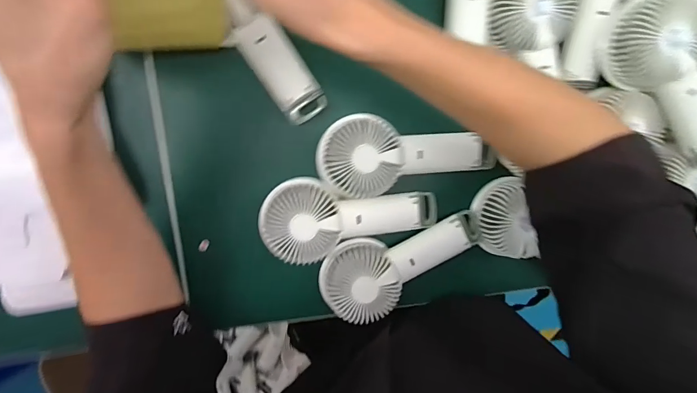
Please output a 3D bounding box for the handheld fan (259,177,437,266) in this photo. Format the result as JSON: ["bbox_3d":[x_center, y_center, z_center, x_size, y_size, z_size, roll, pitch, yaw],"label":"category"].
[{"bbox_3d":[0.001,0.027,0.409,0.183,0.040,0.082,2,98,-5],"label":"handheld fan"}]

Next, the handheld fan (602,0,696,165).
[{"bbox_3d":[0.323,-0.108,0.378,0.080,0.036,0.181,-25,100,-1],"label":"handheld fan"}]

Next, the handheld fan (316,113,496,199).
[{"bbox_3d":[0.062,-0.038,0.405,0.183,0.034,0.081,5,98,-6],"label":"handheld fan"}]

